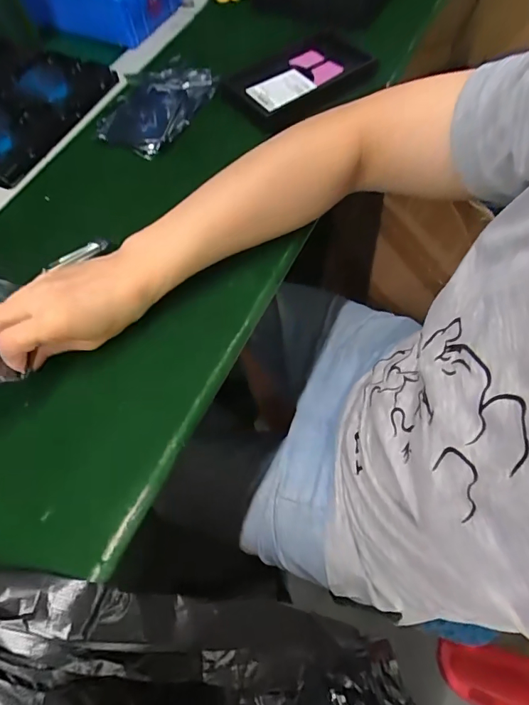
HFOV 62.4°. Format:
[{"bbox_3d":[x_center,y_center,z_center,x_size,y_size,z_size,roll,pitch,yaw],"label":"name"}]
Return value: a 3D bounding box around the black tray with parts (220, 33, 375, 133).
[{"bbox_3d":[0.038,-0.314,0.502,0.152,0.030,0.100,-32,65,-12],"label":"black tray with parts"}]

